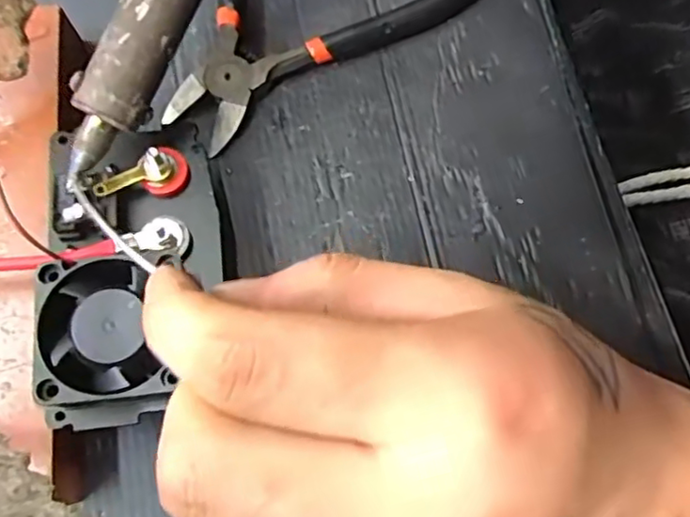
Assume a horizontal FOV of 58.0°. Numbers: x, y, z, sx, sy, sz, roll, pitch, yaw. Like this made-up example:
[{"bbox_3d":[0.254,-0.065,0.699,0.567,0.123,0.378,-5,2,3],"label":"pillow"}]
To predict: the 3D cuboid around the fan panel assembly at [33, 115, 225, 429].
[{"bbox_3d":[-0.064,-0.001,0.187,0.048,0.027,0.095,-8,74,-4],"label":"fan panel assembly"}]

